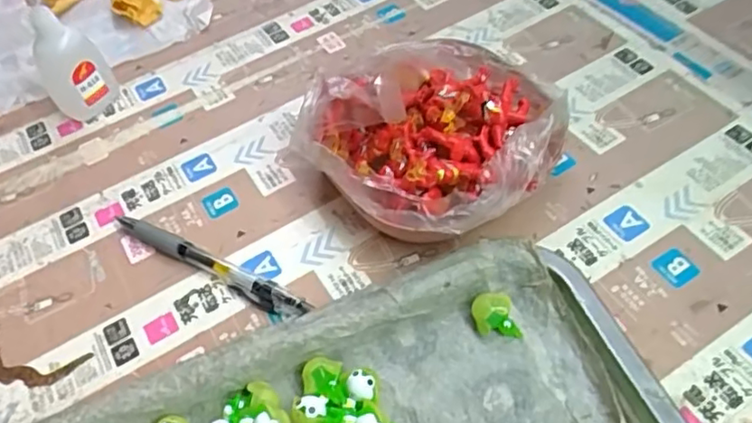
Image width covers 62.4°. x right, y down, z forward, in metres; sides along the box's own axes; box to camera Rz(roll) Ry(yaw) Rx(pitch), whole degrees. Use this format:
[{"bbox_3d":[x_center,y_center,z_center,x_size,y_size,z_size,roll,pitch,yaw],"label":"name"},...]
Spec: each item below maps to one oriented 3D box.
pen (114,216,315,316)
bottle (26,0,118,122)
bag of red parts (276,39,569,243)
[{"bbox_3d":[-0.098,0.030,0.361,0.139,0.010,0.014,23,58,22],"label":"pen"},{"bbox_3d":[-0.214,-0.111,0.419,0.030,0.100,0.038,14,55,16],"label":"bottle"},{"bbox_3d":[0.031,-0.050,0.369,0.151,0.070,0.139,33,62,27],"label":"bag of red parts"}]

